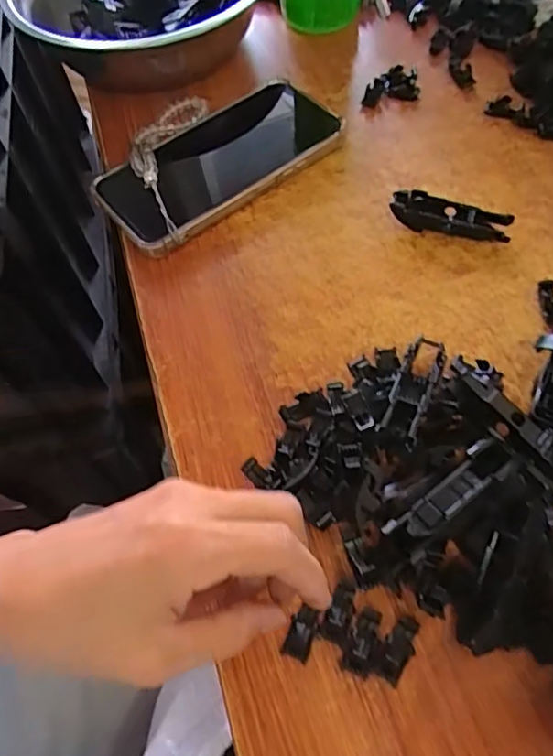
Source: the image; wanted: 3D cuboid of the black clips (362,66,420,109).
[{"bbox_3d":[0.084,-0.216,0.414,0.043,0.010,0.029,-5,61,1],"label":"black clips"}]

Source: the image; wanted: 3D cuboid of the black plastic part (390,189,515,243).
[{"bbox_3d":[0.106,-0.099,0.343,0.071,0.015,0.019,16,63,13],"label":"black plastic part"}]

